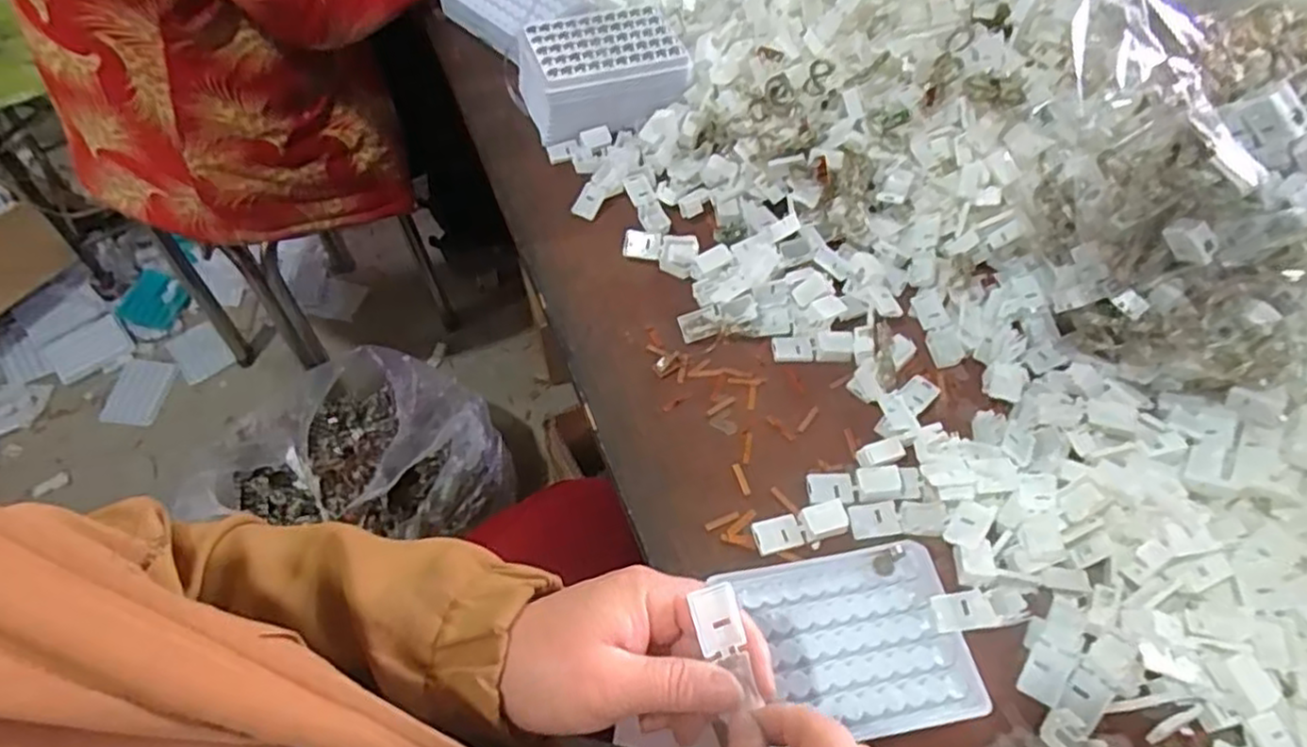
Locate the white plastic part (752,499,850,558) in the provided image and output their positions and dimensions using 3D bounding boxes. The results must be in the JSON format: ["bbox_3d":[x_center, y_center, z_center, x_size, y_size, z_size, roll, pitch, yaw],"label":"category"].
[{"bbox_3d":[0.086,0.089,0.410,0.055,0.008,0.021,-13,57,-11],"label":"white plastic part"}]

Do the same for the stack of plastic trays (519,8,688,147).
[{"bbox_3d":[-0.045,-0.263,0.609,0.136,0.059,0.101,-12,57,-10],"label":"stack of plastic trays"}]

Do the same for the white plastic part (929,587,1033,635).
[{"bbox_3d":[0.179,0.127,0.381,0.053,0.013,0.019,-6,56,-6],"label":"white plastic part"}]

